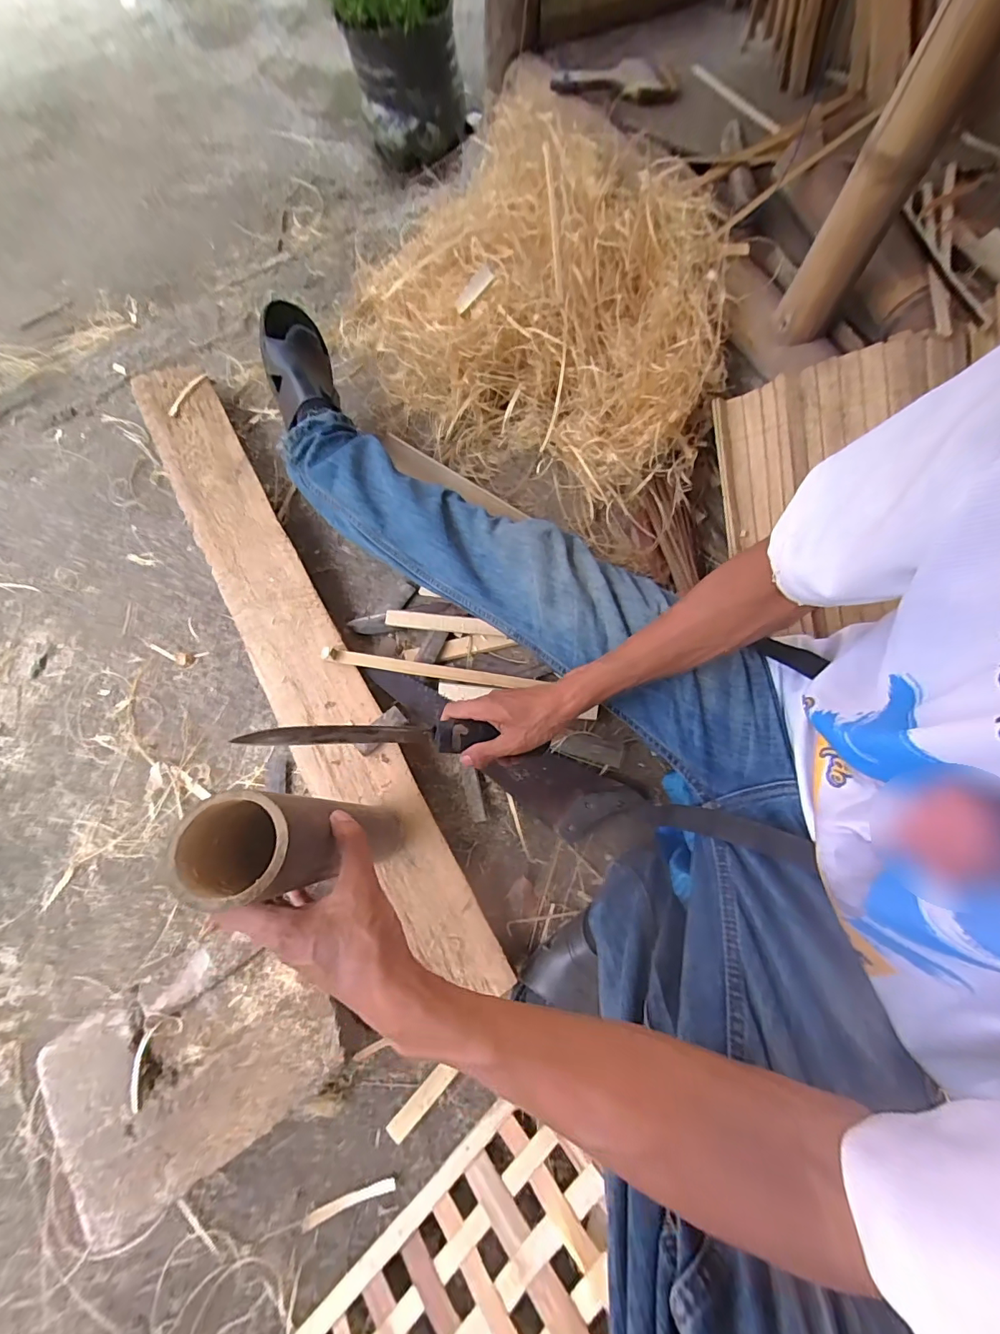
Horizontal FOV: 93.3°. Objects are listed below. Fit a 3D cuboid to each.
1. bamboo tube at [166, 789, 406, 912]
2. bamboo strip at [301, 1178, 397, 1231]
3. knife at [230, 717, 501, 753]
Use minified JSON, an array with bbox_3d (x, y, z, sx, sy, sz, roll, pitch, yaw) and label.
[{"bbox_3d":[-0.149,0.158,0.429,0.065,0.347,0.060,-1,71,2],"label":"bamboo tube"},{"bbox_3d":[-0.170,0.606,0.534,0.104,0.004,0.013,-18,51,-7],"label":"bamboo strip"},{"bbox_3d":[-0.128,0.069,0.472,0.236,0.030,0.028,2,71,-14],"label":"knife"}]

